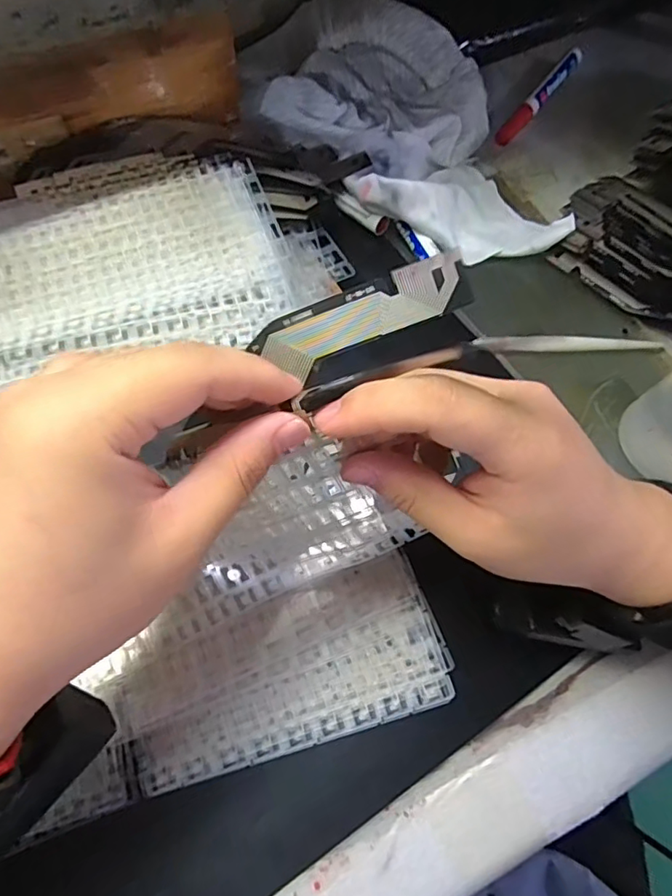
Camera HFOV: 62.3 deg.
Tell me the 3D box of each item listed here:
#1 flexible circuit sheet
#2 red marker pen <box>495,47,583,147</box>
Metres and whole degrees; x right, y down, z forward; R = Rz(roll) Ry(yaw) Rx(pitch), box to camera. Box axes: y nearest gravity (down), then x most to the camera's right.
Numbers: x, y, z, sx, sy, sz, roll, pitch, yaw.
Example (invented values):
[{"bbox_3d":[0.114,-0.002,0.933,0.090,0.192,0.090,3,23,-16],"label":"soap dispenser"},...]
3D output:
[{"bbox_3d":[0.009,-0.050,0.213,0.083,0.005,0.025,-25,94,6],"label":"flexible circuit sheet"},{"bbox_3d":[0.182,-0.311,0.488,0.015,0.015,0.135,34,67,14],"label":"red marker pen"}]

